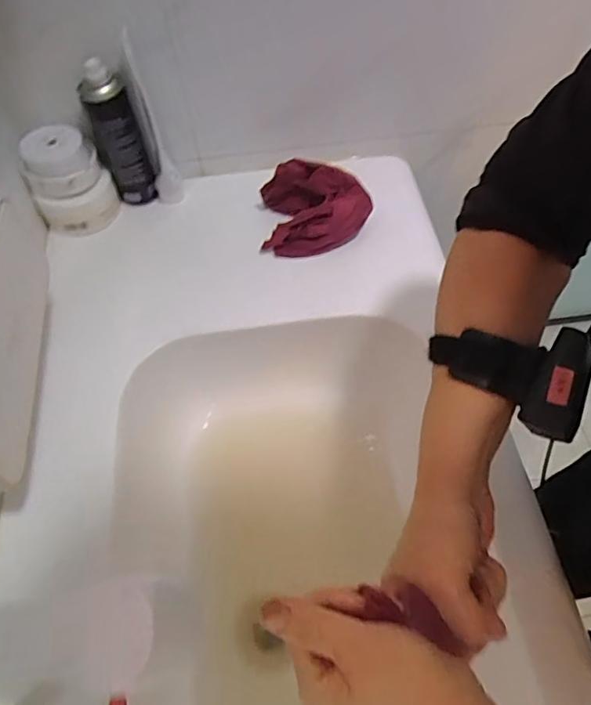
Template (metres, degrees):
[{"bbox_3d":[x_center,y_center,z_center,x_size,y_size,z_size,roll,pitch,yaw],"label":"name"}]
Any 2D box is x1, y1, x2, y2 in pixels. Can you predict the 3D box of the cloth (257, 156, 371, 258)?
[{"bbox_3d":[0.023,-0.173,0.620,0.126,0.065,0.090,2,58,3],"label":"cloth"}]

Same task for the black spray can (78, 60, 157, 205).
[{"bbox_3d":[-0.205,-0.247,0.622,0.057,0.172,0.053,-1,58,2],"label":"black spray can"}]

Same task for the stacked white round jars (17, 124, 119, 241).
[{"bbox_3d":[-0.277,-0.207,0.629,0.086,0.091,0.087,-1,58,2],"label":"stacked white round jars"}]

